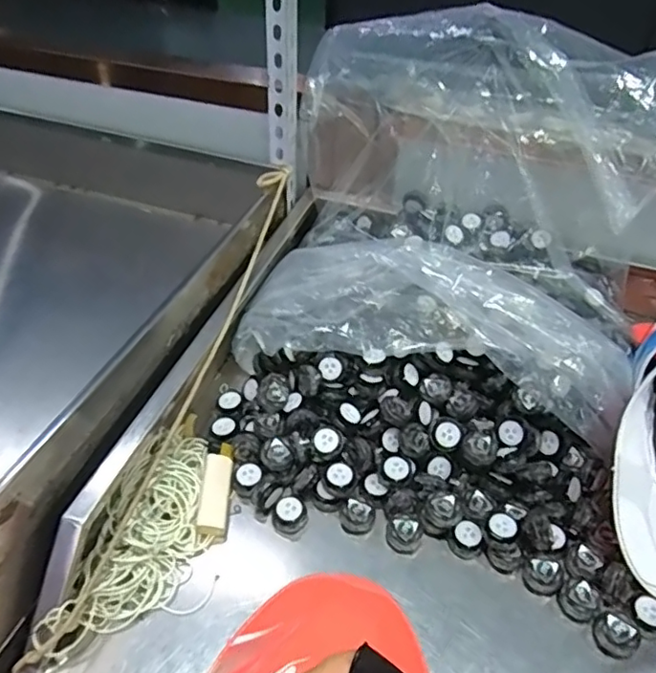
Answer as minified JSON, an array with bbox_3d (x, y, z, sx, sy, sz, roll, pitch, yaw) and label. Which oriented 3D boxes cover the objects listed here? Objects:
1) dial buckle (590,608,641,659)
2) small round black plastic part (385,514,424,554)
[{"bbox_3d":[0.198,0.206,0.397,0.028,0.017,0.029,-17,48,-19],"label":"dial buckle"},{"bbox_3d":[0.059,0.155,0.447,0.025,0.019,0.027,1,45,-1],"label":"small round black plastic part"}]

